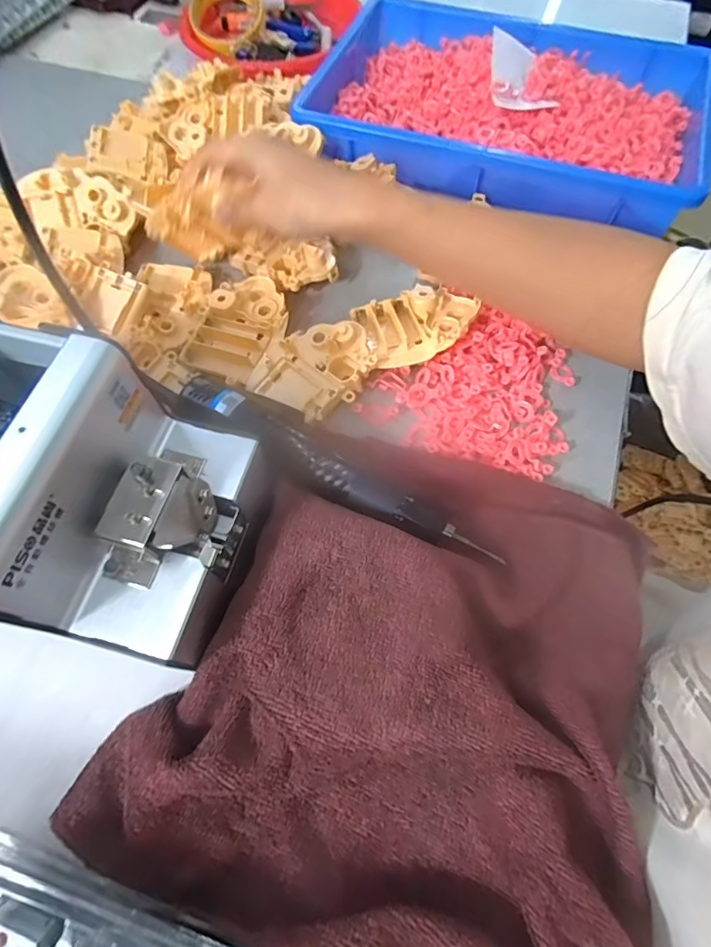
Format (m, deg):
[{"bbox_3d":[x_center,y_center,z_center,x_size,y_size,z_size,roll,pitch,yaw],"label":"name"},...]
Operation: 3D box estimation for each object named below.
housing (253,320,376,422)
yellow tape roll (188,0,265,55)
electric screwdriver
[{"bbox_3d":[-0.029,-0.081,0.356,0.067,0.030,0.074,31,68,14],"label":"housing"},{"bbox_3d":[-0.151,-0.540,0.557,0.088,0.031,0.108,-10,65,-5],"label":"yellow tape roll"},{"bbox_3d":[-0.015,-0.004,0.313,0.227,0.037,0.027,27,67,12],"label":"electric screwdriver"}]

